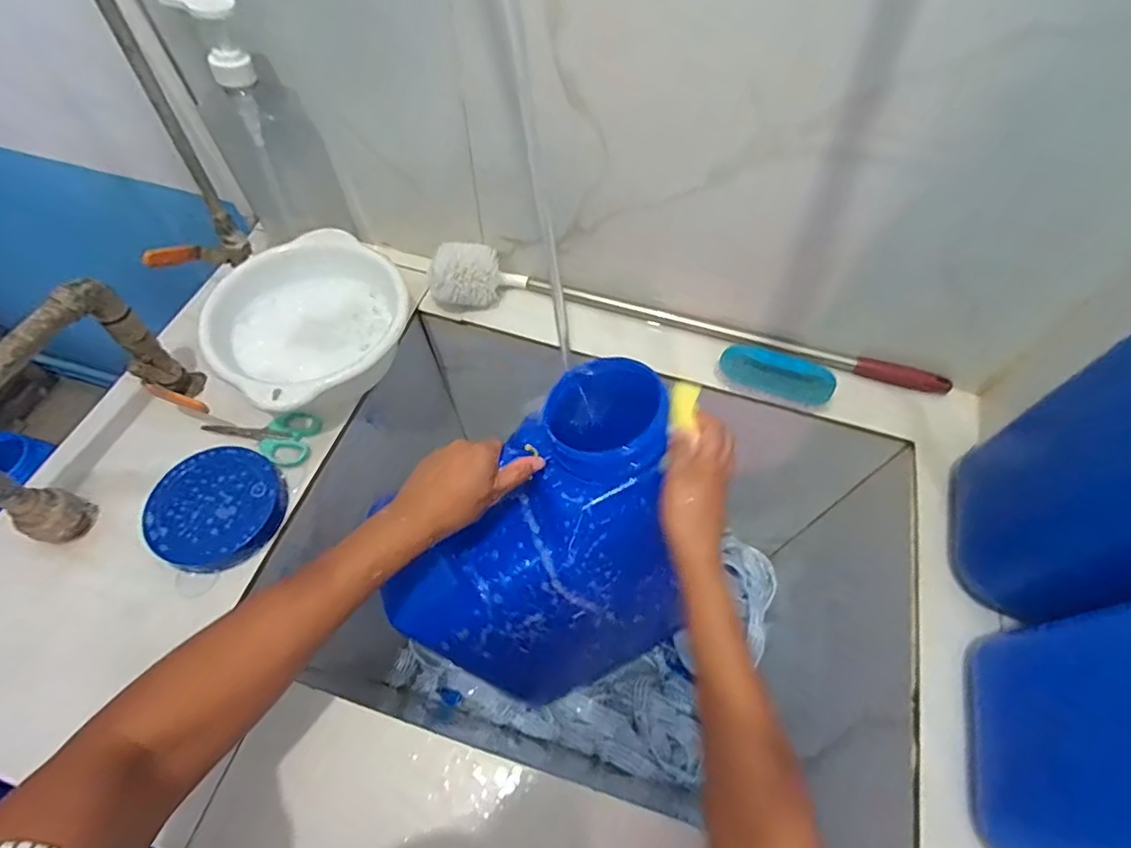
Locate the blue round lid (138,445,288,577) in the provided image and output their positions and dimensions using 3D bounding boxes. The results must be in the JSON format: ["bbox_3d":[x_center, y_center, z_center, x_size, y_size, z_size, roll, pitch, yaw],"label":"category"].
[{"bbox_3d":[-0.332,0.080,0.534,0.115,0.027,0.119,0,60,-1],"label":"blue round lid"}]

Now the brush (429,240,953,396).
[{"bbox_3d":[0.137,-0.130,0.644,0.600,0.074,0.075,10,60,5],"label":"brush"}]

